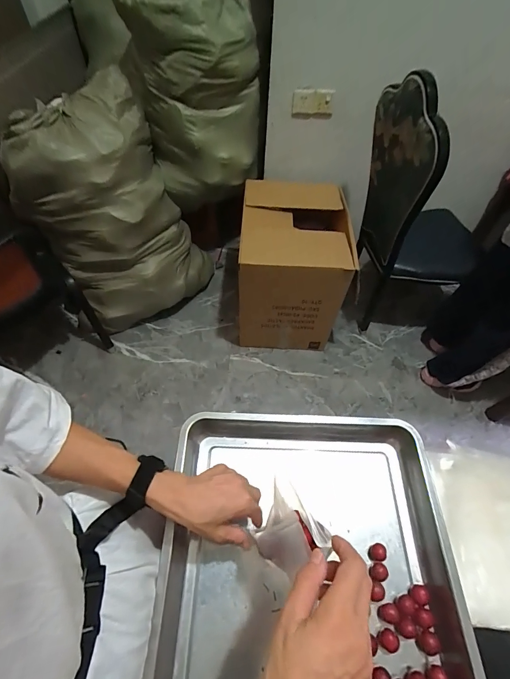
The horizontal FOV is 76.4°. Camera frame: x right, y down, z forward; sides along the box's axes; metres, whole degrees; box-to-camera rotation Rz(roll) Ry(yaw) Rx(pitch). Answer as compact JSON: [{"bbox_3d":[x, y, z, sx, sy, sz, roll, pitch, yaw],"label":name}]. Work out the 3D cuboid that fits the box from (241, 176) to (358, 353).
[{"bbox_3d":[0.184,-0.323,1.588,0.491,0.621,0.501,3,55,0],"label":"box"}]

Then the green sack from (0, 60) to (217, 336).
[{"bbox_3d":[-0.576,-0.530,1.474,0.505,0.891,0.649,24,58,13],"label":"green sack"}]

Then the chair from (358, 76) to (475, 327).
[{"bbox_3d":[0.696,-0.527,1.459,0.451,0.988,0.528,2,55,-1],"label":"chair"}]

